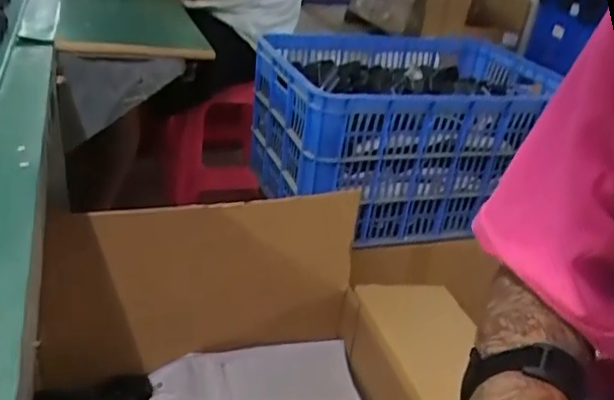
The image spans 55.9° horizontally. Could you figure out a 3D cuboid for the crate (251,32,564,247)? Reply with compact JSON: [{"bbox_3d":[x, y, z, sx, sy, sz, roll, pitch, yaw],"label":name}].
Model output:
[{"bbox_3d":[0.184,-0.154,1.218,0.569,0.275,0.424,-3,31,-19],"label":"crate"}]

